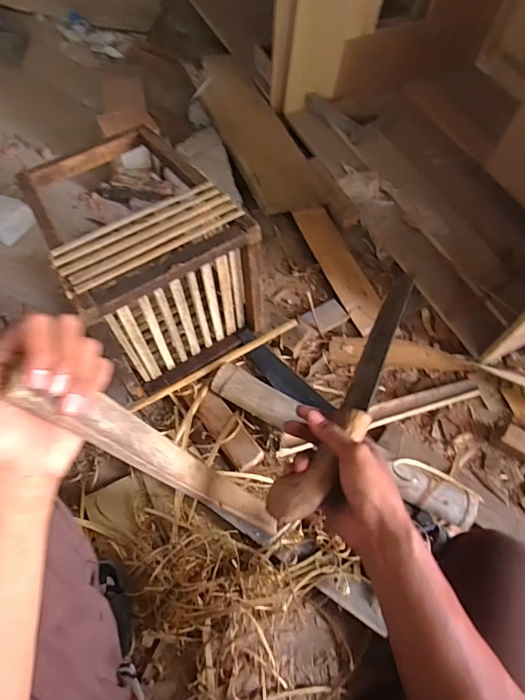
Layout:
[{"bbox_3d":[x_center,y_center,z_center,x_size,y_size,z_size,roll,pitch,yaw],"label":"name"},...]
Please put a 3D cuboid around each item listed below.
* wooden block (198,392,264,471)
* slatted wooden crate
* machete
[{"bbox_3d":[-0.065,0.156,0.824,0.058,0.029,0.160,-31,66,-17],"label":"wooden block"},{"bbox_3d":[-0.228,-0.174,0.803,0.280,0.290,0.382,-32,67,-18],"label":"slatted wooden crate"},{"bbox_3d":[0.105,0.038,0.472,0.053,0.032,0.328,27,60,12],"label":"machete"}]

